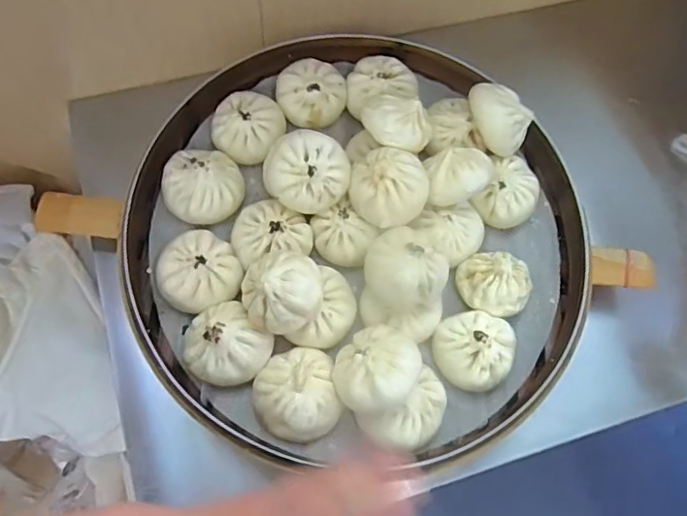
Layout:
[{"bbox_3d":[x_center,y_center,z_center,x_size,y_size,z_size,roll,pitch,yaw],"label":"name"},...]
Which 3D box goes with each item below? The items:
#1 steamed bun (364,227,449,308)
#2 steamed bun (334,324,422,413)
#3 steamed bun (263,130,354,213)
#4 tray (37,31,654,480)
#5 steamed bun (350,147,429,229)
[{"bbox_3d":[0.065,0.007,0.560,0.085,0.040,0.087,1,66,-3],"label":"steamed bun"},{"bbox_3d":[0.031,0.102,0.524,0.081,0.046,0.079,1,66,-3],"label":"steamed bun"},{"bbox_3d":[-0.035,-0.094,0.584,0.088,0.049,0.079,-29,71,-15],"label":"steamed bun"},{"bbox_3d":[0.019,-0.029,0.594,0.458,0.100,0.477,-40,74,-18],"label":"tray"},{"bbox_3d":[0.048,-0.077,0.588,0.081,0.047,0.077,1,66,-3],"label":"steamed bun"}]

